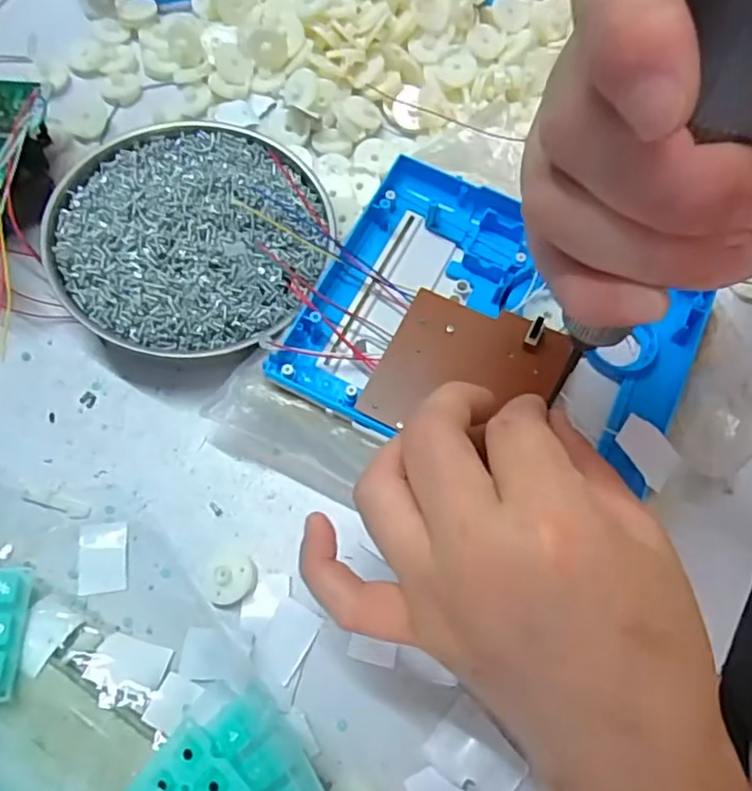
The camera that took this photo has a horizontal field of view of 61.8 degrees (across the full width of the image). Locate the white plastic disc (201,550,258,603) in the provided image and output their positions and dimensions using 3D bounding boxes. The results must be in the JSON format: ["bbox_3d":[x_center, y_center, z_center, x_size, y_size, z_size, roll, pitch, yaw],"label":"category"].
[{"bbox_3d":[-0.063,0.078,0.270,0.022,0.008,0.021,1,69,-3],"label":"white plastic disc"}]

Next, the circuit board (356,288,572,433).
[{"bbox_3d":[0.039,-0.010,0.272,0.071,0.007,0.071,24,74,8],"label":"circuit board"}]

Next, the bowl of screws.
[{"bbox_3d":[-0.090,-0.080,0.311,0.129,0.031,0.130,1,69,-3],"label":"bowl of screws"}]

